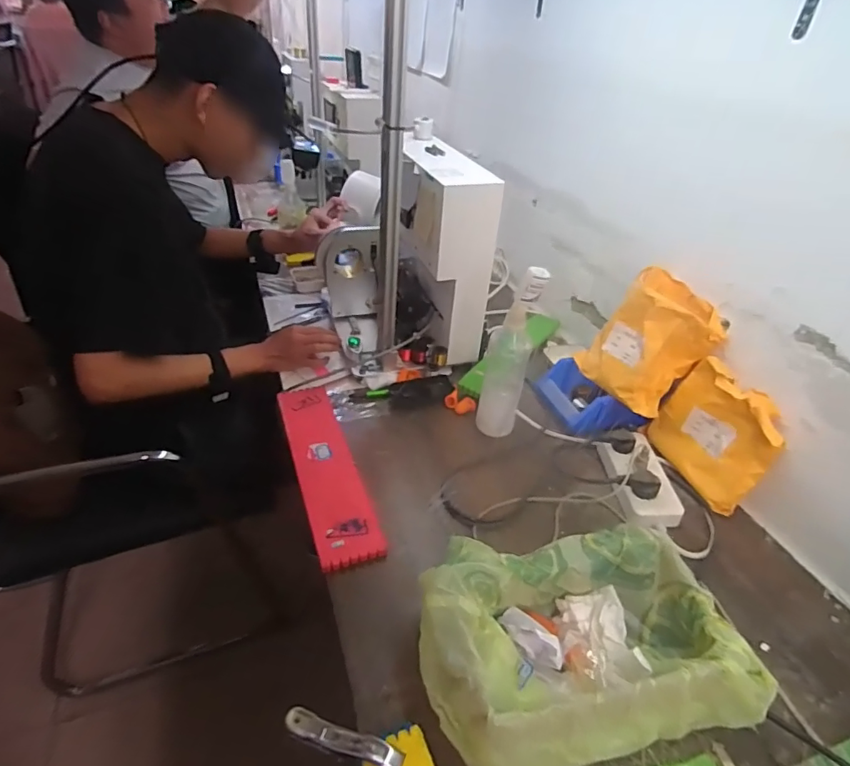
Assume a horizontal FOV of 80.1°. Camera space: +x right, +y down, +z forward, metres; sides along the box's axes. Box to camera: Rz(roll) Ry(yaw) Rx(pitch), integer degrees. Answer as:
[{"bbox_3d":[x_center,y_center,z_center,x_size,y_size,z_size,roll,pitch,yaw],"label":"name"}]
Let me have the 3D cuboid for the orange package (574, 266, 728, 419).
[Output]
[{"bbox_3d":[0.339,-0.064,0.781,0.064,0.195,0.167,6,35,-44],"label":"orange package"}]

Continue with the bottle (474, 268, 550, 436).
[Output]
[{"bbox_3d":[0.123,-0.040,0.745,0.061,0.252,0.052,12,37,9],"label":"bottle"}]

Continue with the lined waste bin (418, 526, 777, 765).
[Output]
[{"bbox_3d":[0.147,0.246,0.512,0.295,0.109,0.213,-6,38,-14],"label":"lined waste bin"}]

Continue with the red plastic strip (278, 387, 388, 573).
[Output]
[{"bbox_3d":[-0.146,0.113,0.737,0.083,0.012,0.344,-10,39,-19],"label":"red plastic strip"}]

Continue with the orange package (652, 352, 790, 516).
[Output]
[{"bbox_3d":[0.415,0.069,0.724,0.058,0.152,0.168,-6,38,-15],"label":"orange package"}]

